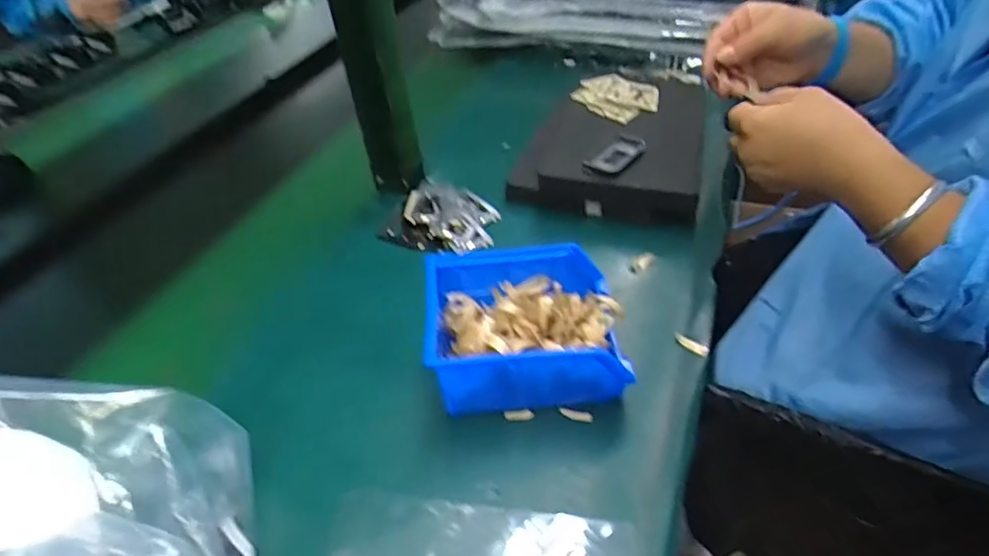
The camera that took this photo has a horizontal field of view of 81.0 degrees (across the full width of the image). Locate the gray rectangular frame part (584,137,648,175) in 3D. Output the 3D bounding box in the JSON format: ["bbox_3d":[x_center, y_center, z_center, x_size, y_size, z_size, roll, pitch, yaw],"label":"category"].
[{"bbox_3d":[0.124,-0.121,0.590,0.034,0.017,0.071,32,54,33],"label":"gray rectangular frame part"}]

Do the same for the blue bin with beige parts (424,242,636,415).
[{"bbox_3d":[0.022,0.035,0.434,0.143,0.062,0.115,0,43,-2],"label":"blue bin with beige parts"}]

